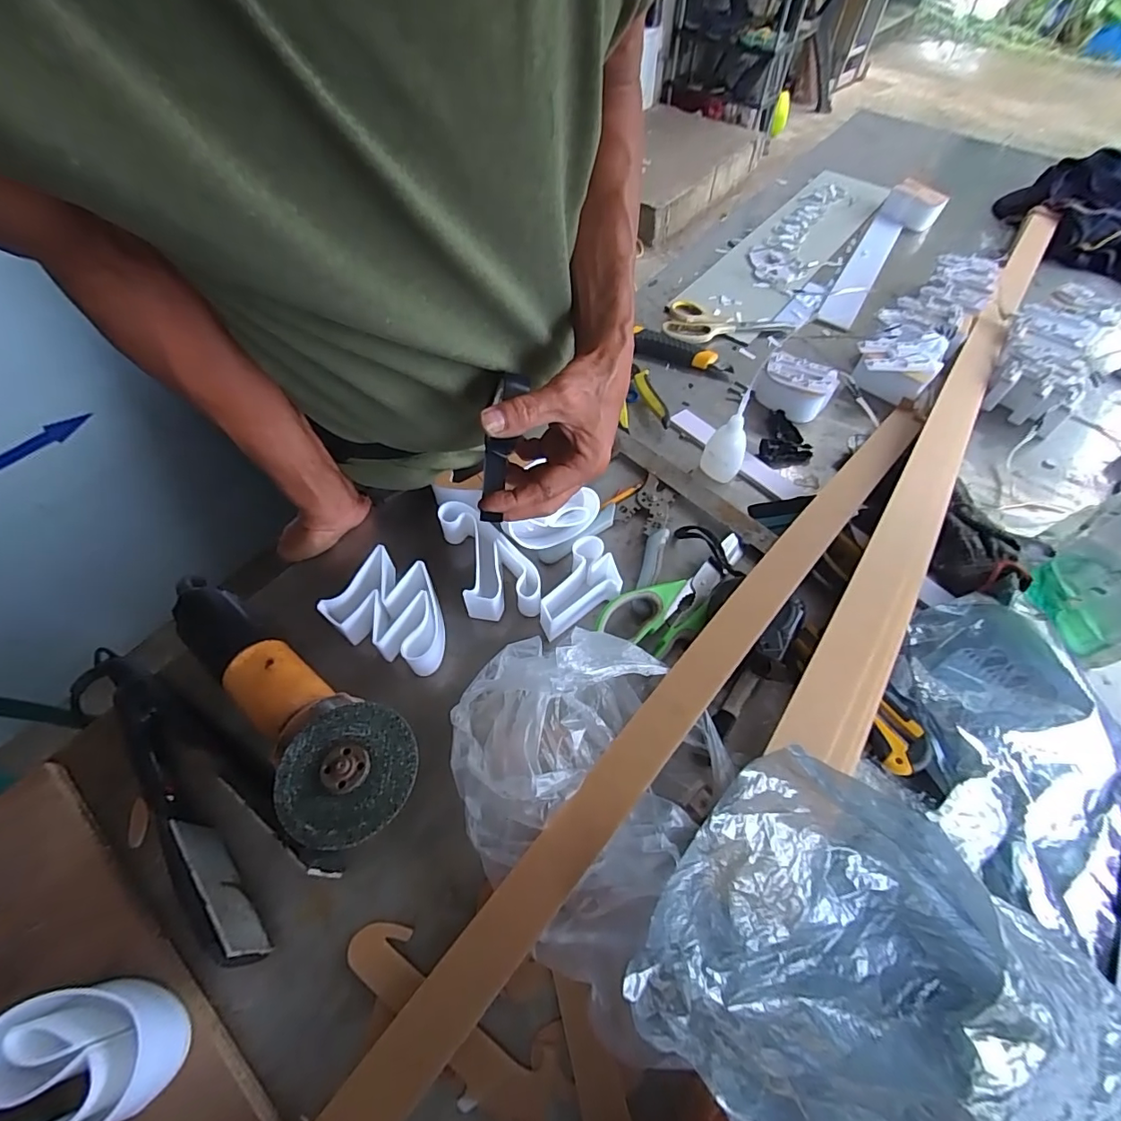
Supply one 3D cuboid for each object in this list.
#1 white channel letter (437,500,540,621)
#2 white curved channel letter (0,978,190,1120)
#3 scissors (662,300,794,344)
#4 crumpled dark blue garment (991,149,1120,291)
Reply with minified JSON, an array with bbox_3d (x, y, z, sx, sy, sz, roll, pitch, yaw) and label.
[{"bbox_3d":[-0.070,-0.001,0.499,0.070,0.047,0.133,-18,58,-12],"label":"white channel letter"},{"bbox_3d":[-0.271,0.283,0.286,0.091,0.040,0.066,-6,57,-4],"label":"white curved channel letter"},{"bbox_3d":[0.241,-0.334,0.723,0.181,0.025,0.084,9,57,6],"label":"scissors"},{"bbox_3d":[0.913,-0.586,0.849,0.291,0.091,0.314,31,62,19],"label":"crumpled dark blue garment"}]

